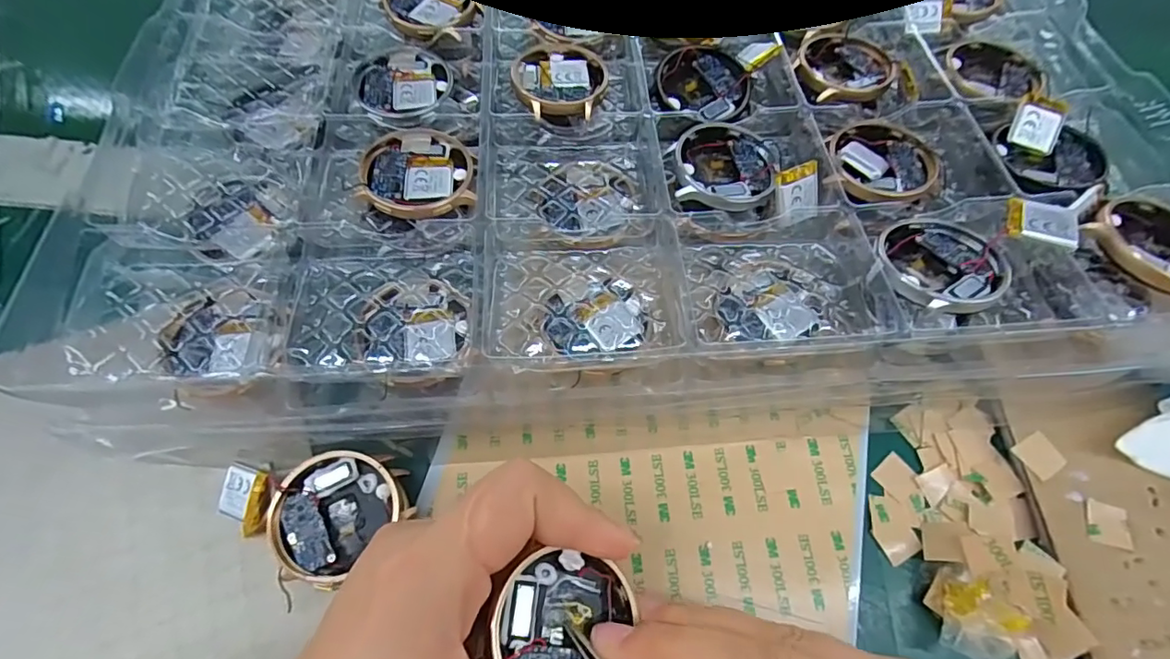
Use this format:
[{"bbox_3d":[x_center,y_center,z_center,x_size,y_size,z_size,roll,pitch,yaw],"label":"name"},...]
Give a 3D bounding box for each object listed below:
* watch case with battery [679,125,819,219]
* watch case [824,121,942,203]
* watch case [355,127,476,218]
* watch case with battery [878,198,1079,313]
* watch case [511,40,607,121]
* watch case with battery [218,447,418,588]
[{"bbox_3d":[0.067,-0.070,0.225,0.056,0.016,0.045,6,66,1],"label":"watch case with battery"},{"bbox_3d":[0.128,-0.074,0.233,0.044,0.009,0.045,21,67,8],"label":"watch case"},{"bbox_3d":[-0.068,-0.065,0.223,0.044,0.009,0.046,2,66,-1],"label":"watch case"},{"bbox_3d":[0.143,-0.031,0.200,0.067,0.020,0.042,-25,69,-12],"label":"watch case with battery"},{"bbox_3d":[-0.012,-0.117,0.254,0.042,0.012,0.051,-2,66,-2],"label":"watch case"},{"bbox_3d":[-0.099,0.069,0.198,0.067,0.018,0.043,-5,66,-4],"label":"watch case with battery"}]

